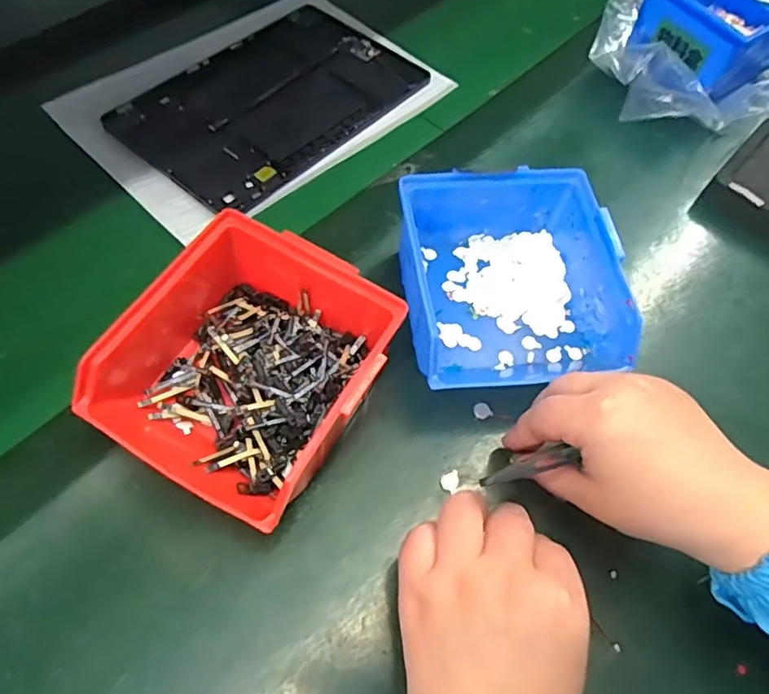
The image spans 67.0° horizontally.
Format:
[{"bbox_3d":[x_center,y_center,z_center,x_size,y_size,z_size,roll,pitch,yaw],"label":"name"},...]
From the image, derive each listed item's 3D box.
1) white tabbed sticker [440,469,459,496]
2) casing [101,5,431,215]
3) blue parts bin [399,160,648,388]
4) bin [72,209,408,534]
[{"bbox_3d":[0.037,0.075,0.327,0.010,0.004,0.013,-1,60,-4],"label":"white tabbed sticker"},{"bbox_3d":[-0.089,-0.208,0.484,0.150,0.008,0.232,38,63,20],"label":"casing"},{"bbox_3d":[0.079,-0.042,0.364,0.132,0.061,0.128,-1,57,-3],"label":"blue parts bin"},{"bbox_3d":[-0.076,0.008,0.319,0.140,0.069,0.140,23,59,12],"label":"bin"}]

